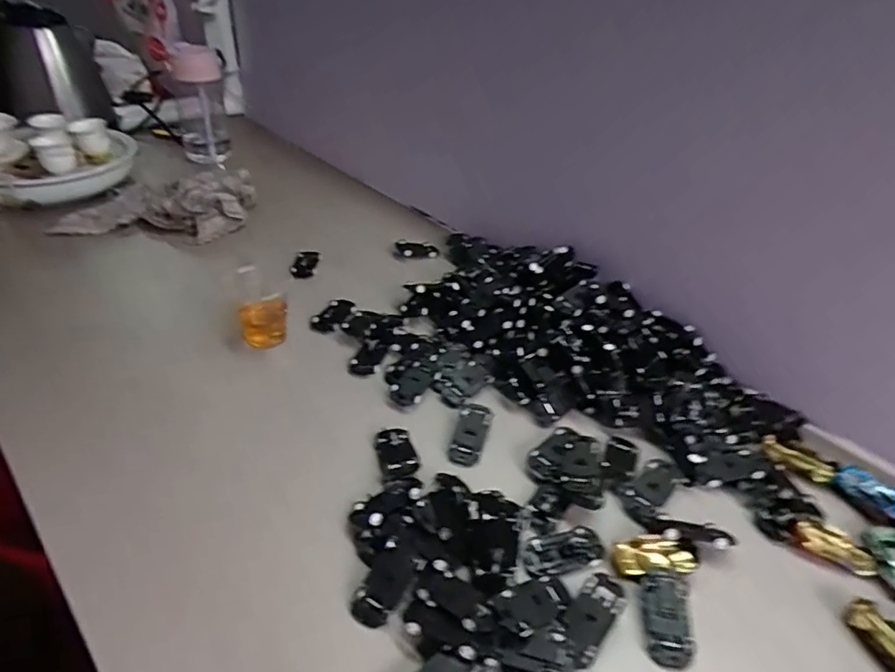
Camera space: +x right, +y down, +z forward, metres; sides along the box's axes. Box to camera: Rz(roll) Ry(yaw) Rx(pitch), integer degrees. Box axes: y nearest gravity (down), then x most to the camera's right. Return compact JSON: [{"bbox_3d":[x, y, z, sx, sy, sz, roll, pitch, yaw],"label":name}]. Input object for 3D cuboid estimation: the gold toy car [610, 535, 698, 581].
[{"bbox_3d":[0.161,0.175,0.435,0.064,0.015,0.031,0,40,-3],"label":"gold toy car"}]

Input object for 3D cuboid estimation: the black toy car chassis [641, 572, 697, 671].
[{"bbox_3d":[0.158,0.201,0.394,0.034,0.015,0.061,6,40,4],"label":"black toy car chassis"}]

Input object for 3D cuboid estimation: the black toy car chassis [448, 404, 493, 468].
[{"bbox_3d":[0.022,0.091,0.521,0.030,0.008,0.067,13,40,12],"label":"black toy car chassis"}]

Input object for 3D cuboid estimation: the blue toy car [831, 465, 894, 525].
[{"bbox_3d":[0.376,0.141,0.484,0.025,0.022,0.066,-20,45,-26],"label":"blue toy car"}]

